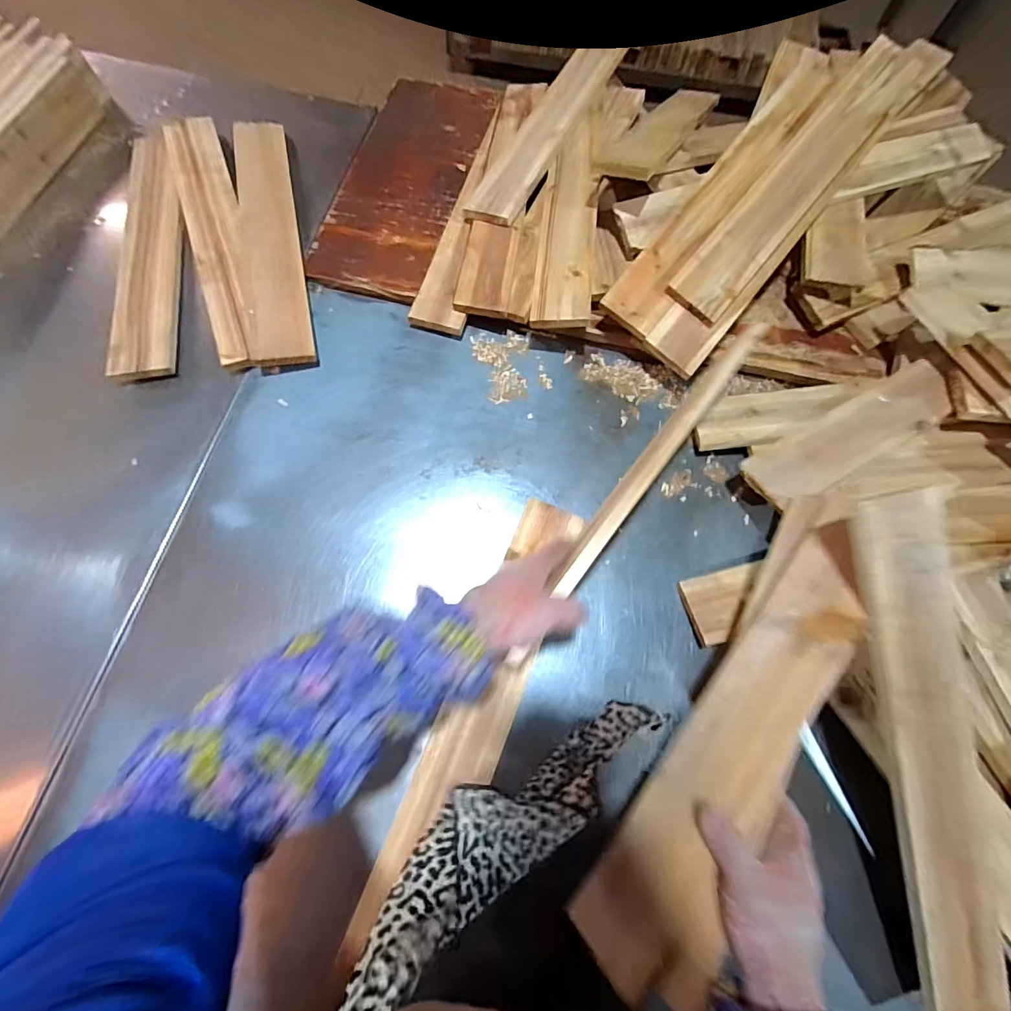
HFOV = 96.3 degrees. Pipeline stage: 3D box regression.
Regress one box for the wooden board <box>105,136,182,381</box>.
[{"bbox_3d":[-0.522,-0.369,0.663,0.076,0.025,0.413,-7,74,-3],"label":"wooden board"}]

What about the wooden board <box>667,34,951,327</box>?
[{"bbox_3d":[0.418,-0.466,0.627,0.090,0.014,0.528,42,84,-1],"label":"wooden board"}]

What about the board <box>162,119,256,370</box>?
[{"bbox_3d":[-0.436,-0.411,0.677,0.076,0.022,0.472,-19,75,-6],"label":"board"}]

